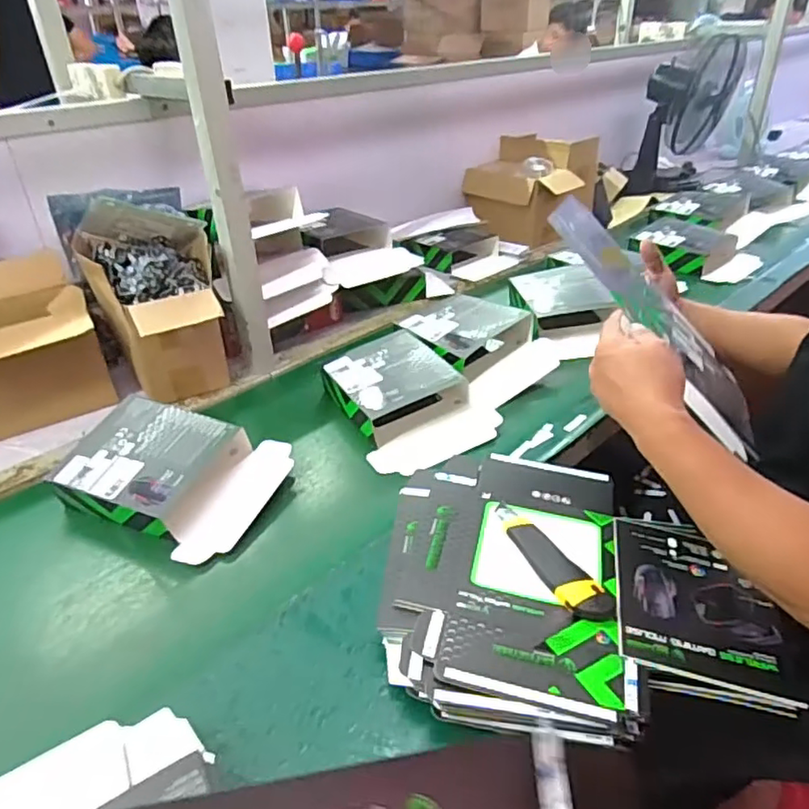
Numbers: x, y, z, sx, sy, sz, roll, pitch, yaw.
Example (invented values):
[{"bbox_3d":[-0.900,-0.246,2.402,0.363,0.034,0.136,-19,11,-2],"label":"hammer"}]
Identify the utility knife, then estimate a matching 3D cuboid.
[{"bbox_3d":[0.147,0.155,0.630,0.046,0.020,0.160,-18,37,-20],"label":"utility knife"}]

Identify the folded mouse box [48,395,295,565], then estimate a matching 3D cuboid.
[{"bbox_3d":[-0.293,0.084,0.772,0.249,0.078,0.196,9,36,17],"label":"folded mouse box"}]

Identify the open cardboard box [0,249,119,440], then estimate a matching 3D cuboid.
[{"bbox_3d":[-0.613,-0.084,0.939,0.256,0.197,0.231,-18,37,-20],"label":"open cardboard box"}]

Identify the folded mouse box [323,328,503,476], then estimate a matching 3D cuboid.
[{"bbox_3d":[0.005,-0.018,0.911,0.198,0.067,0.266,-18,37,-20],"label":"folded mouse box"}]

